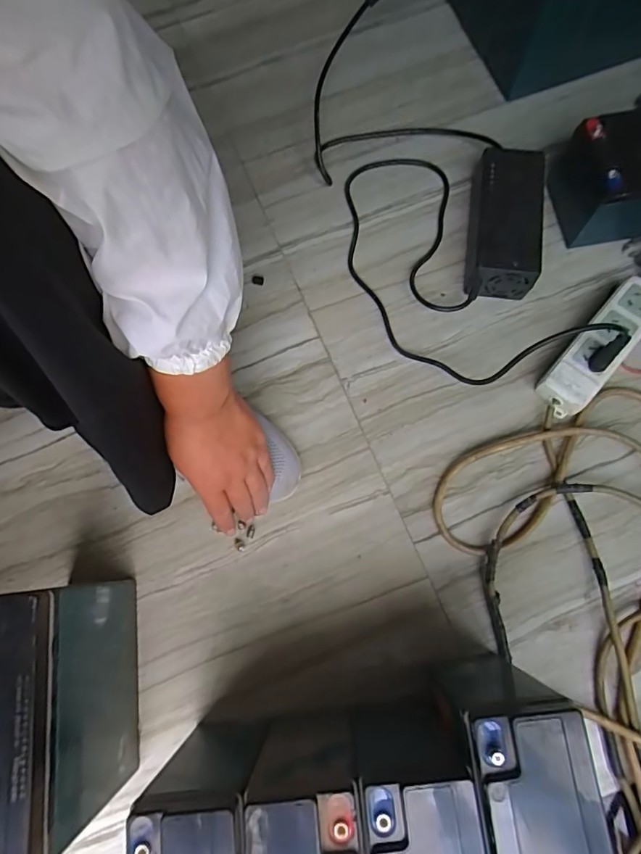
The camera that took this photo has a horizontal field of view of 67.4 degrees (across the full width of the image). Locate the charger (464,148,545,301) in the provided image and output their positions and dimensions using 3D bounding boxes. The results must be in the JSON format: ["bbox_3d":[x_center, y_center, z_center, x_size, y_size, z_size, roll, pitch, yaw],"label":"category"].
[{"bbox_3d":[0.213,-0.240,0.568,0.075,0.066,0.186,5,76,3],"label":"charger"}]

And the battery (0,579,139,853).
[{"bbox_3d":[-0.220,0.227,0.401,0.075,0.173,0.171,-8,75,0],"label":"battery"}]

